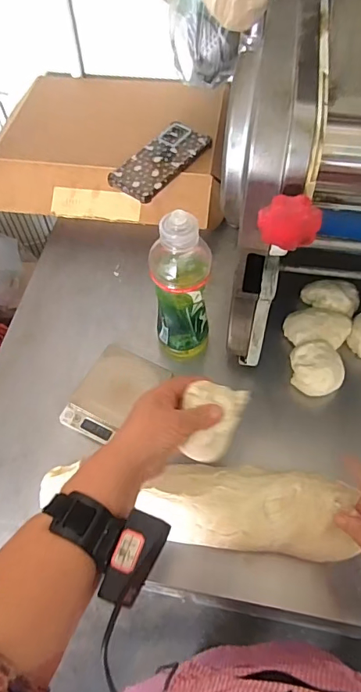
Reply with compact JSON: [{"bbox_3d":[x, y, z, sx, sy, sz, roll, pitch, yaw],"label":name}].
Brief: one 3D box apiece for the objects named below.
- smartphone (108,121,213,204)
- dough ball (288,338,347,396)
[{"bbox_3d":[-0.027,-0.281,0.691,0.081,0.008,0.161,34,68,16],"label":"smartphone"},{"bbox_3d":[0.177,0.027,0.586,0.062,0.032,0.070,-2,59,1],"label":"dough ball"}]

